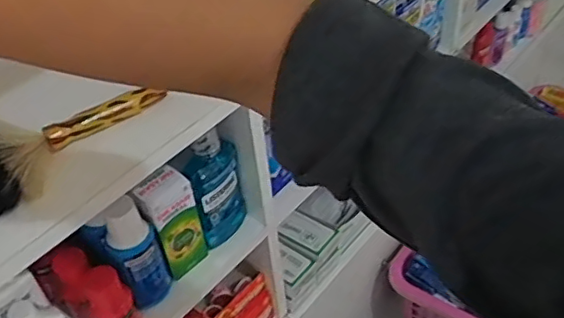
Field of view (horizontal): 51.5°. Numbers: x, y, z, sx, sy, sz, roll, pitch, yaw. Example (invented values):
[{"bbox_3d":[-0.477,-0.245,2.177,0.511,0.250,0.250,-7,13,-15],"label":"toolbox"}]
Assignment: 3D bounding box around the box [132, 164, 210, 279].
[{"bbox_3d":[-0.122,0.075,0.662,0.029,0.144,0.055,31,54,34],"label":"box"}]

